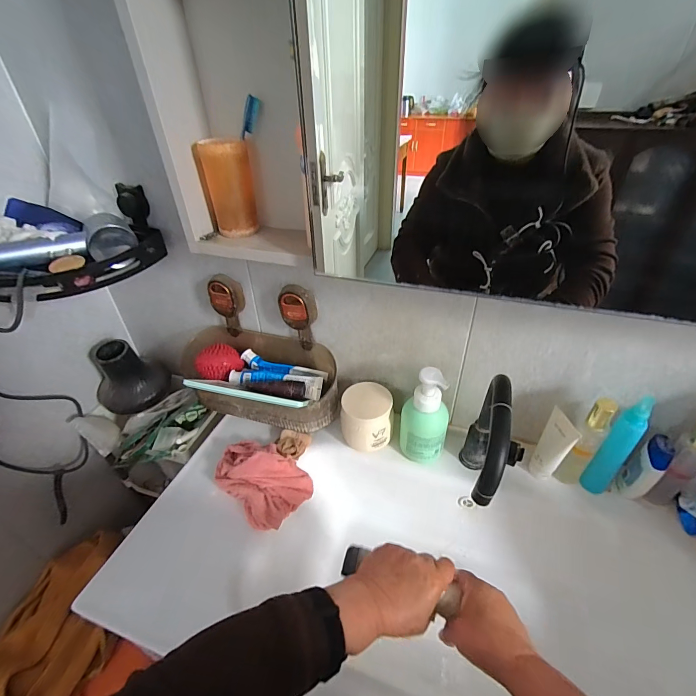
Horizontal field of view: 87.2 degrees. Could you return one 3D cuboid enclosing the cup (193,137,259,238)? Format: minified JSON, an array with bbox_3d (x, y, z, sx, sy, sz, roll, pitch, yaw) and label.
[{"bbox_3d":[-0.175,-0.239,0.540,0.070,0.120,0.084,-13,39,-15],"label":"cup"}]

